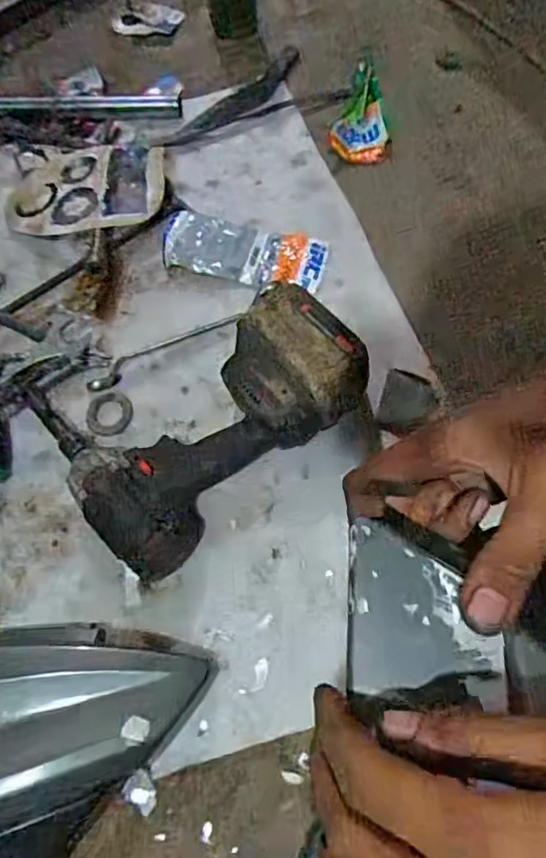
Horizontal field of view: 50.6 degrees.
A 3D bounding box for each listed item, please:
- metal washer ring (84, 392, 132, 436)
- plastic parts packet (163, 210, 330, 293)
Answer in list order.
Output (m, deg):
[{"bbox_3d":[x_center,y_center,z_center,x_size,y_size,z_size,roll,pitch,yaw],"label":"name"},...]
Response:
[{"bbox_3d":[-0.159,-0.015,0.560,0.043,0.010,0.044,-1,64,2],"label":"metal washer ring"},{"bbox_3d":[-0.029,-0.192,0.621,0.173,0.013,0.074,11,65,8],"label":"plastic parts packet"}]

